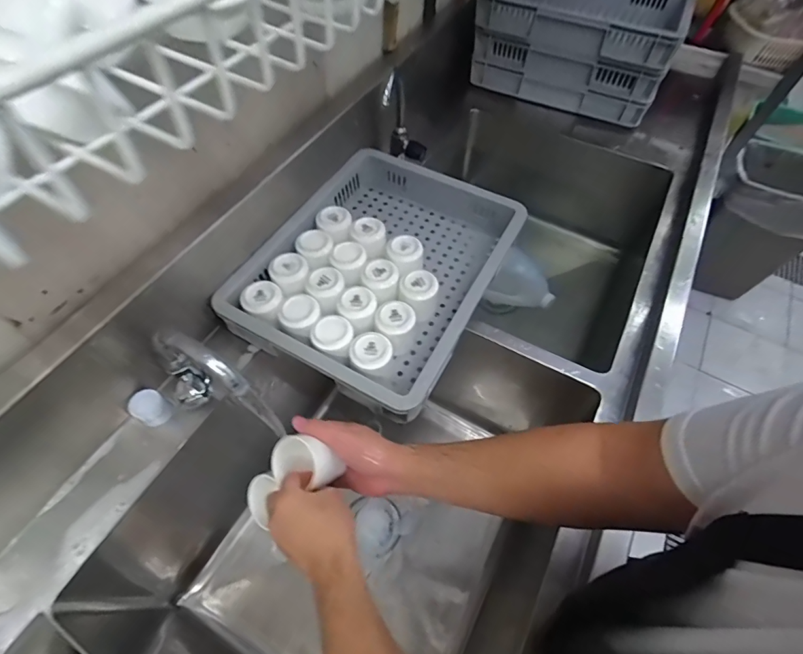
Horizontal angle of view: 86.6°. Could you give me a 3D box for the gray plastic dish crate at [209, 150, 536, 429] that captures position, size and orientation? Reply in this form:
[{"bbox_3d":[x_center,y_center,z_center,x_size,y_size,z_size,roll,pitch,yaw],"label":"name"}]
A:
[{"bbox_3d":[-0.050,-0.107,0.737,0.344,0.080,0.446,25,60,13],"label":"gray plastic dish crate"}]

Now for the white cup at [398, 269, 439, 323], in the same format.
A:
[{"bbox_3d":[0.028,-0.052,0.706,0.064,0.074,0.066,1,58,-2],"label":"white cup"}]

